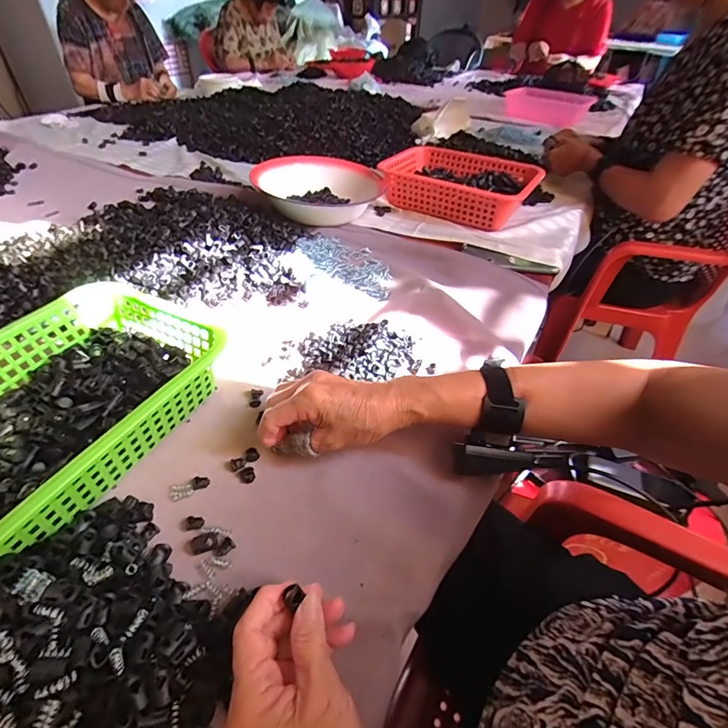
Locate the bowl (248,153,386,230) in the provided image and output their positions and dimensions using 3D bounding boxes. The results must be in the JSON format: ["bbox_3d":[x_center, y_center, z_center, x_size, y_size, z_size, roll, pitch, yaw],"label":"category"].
[{"bbox_3d":[-0.085,-0.354,0.825,0.240,0.069,0.219,1,43,-1],"label":"bowl"}]

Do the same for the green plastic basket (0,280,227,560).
[{"bbox_3d":[-0.297,0.048,0.384,0.198,0.079,0.285,19,45,18],"label":"green plastic basket"}]

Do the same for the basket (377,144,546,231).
[{"bbox_3d":[0.193,-0.392,0.873,0.333,0.073,0.271,16,45,15],"label":"basket"}]

